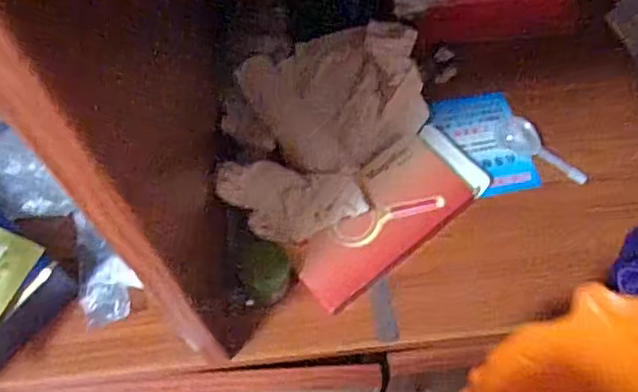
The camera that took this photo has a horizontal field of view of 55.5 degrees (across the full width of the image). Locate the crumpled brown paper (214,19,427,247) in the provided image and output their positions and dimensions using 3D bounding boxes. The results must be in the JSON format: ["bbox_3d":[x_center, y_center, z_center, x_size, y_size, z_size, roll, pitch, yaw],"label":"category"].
[{"bbox_3d":[0.007,-0.061,0.549,0.182,0.058,0.207,-3,61,0],"label":"crumpled brown paper"}]

